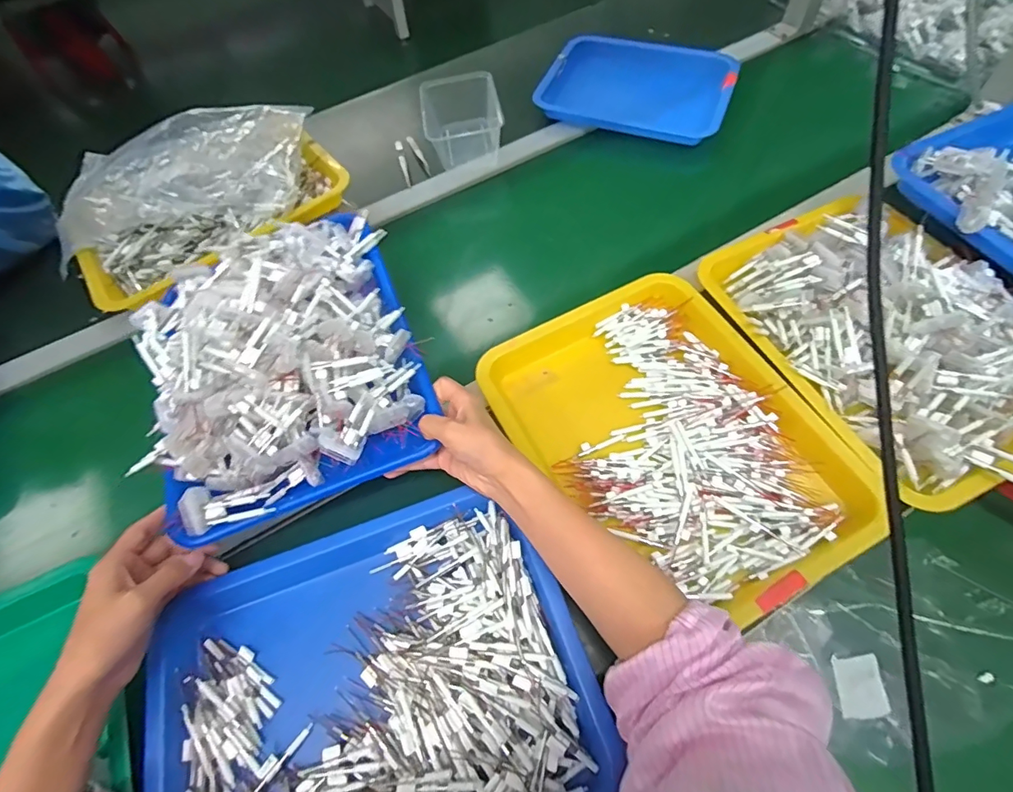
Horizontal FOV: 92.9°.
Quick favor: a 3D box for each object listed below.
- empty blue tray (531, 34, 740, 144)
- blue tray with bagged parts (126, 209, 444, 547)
[{"bbox_3d":[0.209,-0.498,0.768,0.279,0.033,0.218,17,62,14],"label":"empty blue tray"},{"bbox_3d":[-0.221,-0.048,0.450,0.247,0.098,0.293,-19,60,-7],"label":"blue tray with bagged parts"}]

